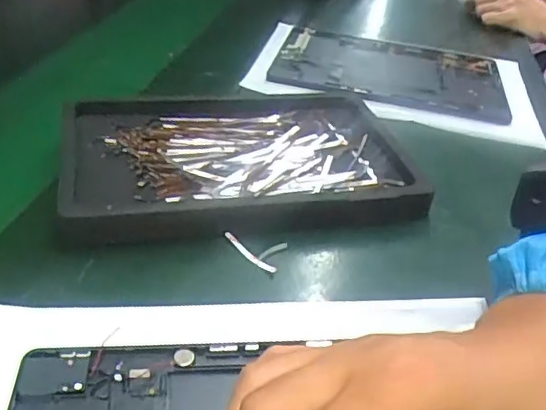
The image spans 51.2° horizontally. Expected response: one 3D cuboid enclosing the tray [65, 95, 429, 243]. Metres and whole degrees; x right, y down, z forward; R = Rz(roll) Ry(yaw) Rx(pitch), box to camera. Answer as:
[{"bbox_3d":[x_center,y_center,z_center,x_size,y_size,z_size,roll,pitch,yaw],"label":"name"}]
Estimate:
[{"bbox_3d":[-0.021,-0.034,0.413,0.243,0.024,0.160,-4,39,-13],"label":"tray"}]

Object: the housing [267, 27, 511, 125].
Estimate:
[{"bbox_3d":[0.124,-0.144,0.594,0.233,0.014,0.175,10,36,5],"label":"housing"}]

